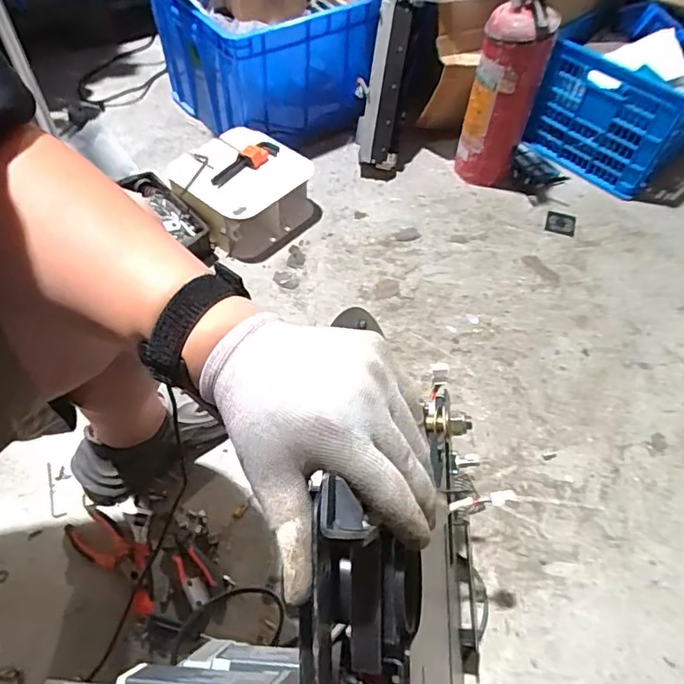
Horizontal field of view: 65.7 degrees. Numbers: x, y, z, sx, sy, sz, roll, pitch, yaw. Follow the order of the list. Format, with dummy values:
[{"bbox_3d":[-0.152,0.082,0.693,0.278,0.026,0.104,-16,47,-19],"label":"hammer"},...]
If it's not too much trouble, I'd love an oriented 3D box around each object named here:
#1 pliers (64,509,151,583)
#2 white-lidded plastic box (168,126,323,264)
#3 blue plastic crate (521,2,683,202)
[{"bbox_3d":[-0.326,0.284,0.739,0.129,0.014,0.054,26,57,16],"label":"pliers"},{"bbox_3d":[-0.206,-0.332,1.151,0.268,0.123,0.229,31,59,19],"label":"white-lidded plastic box"},{"bbox_3d":[0.717,-0.613,1.302,0.427,0.287,0.351,-38,64,-26],"label":"blue plastic crate"}]

